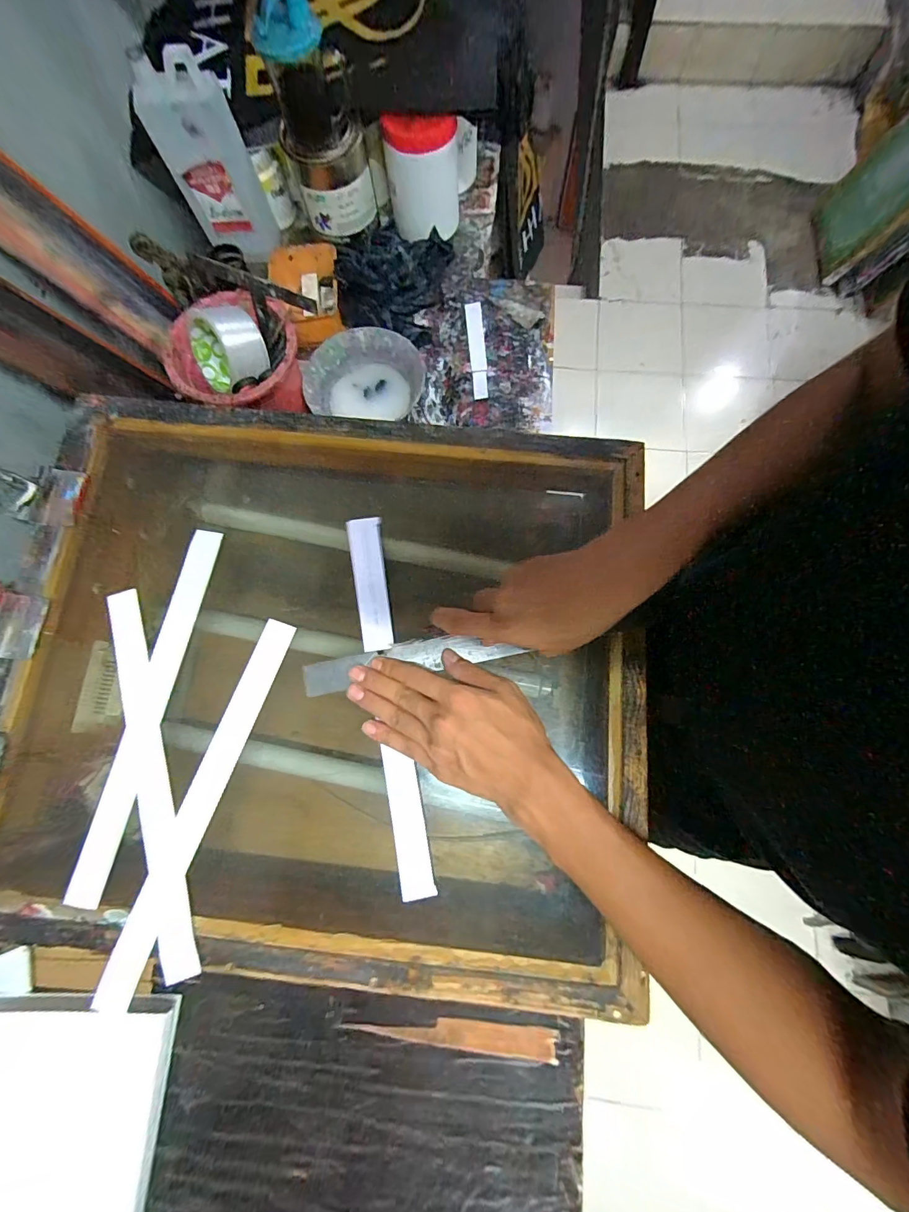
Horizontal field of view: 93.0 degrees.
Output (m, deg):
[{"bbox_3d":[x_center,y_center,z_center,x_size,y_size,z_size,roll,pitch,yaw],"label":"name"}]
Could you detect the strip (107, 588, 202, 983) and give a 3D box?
[{"bbox_3d":[-0.264,0.139,0.373,0.030,0.008,0.320,-18,77,-8],"label":"strip"}]

